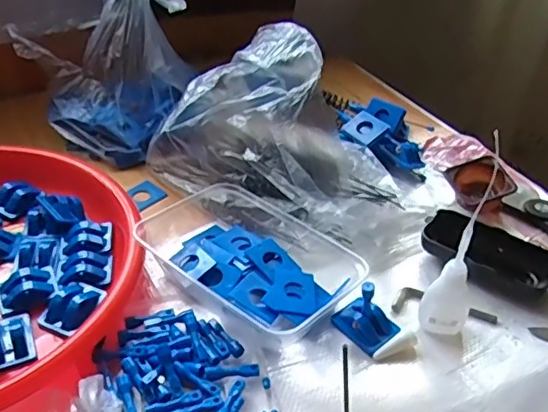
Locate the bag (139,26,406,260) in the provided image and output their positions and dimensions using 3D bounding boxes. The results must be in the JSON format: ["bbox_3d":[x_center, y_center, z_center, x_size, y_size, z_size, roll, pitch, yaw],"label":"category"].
[{"bbox_3d":[0.012,-0.077,0.540,0.236,0.131,0.140,20,41,21],"label":"bag"}]

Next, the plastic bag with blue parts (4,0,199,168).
[{"bbox_3d":[-0.169,-0.138,0.586,0.175,0.153,0.110,-9,39,-14],"label":"plastic bag with blue parts"}]

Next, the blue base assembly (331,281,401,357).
[{"bbox_3d":[0.068,0.075,0.425,0.029,0.043,0.044,-28,47,-33],"label":"blue base assembly"}]

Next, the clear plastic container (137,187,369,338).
[{"bbox_3d":[-0.024,0.037,0.476,0.186,0.033,0.097,24,43,25],"label":"clear plastic container"}]

